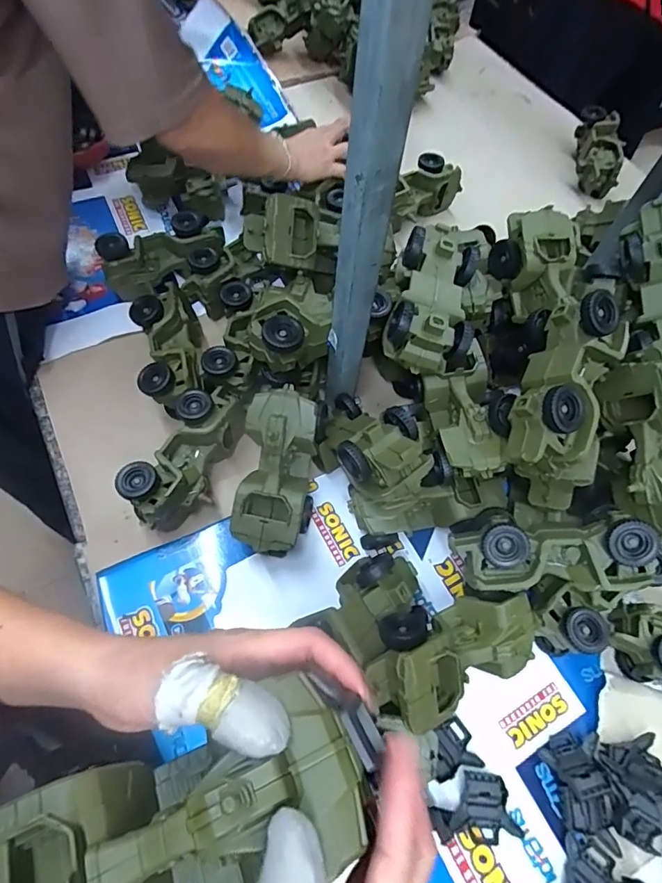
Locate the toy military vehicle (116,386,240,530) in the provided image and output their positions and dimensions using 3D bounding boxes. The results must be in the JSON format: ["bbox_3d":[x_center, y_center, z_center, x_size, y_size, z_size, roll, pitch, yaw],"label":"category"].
[{"bbox_3d":[-0.169,0.017,0.582,0.080,0.079,0.183,21,64,9],"label":"toy military vehicle"}]

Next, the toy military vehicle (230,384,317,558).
[{"bbox_3d":[-0.061,0.033,0.541,0.080,0.058,0.180,8,95,2],"label":"toy military vehicle"}]

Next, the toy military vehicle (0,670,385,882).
[{"bbox_3d":[-0.066,0.169,0.207,0.171,0.056,0.075,-21,66,-11],"label":"toy military vehicle"}]

